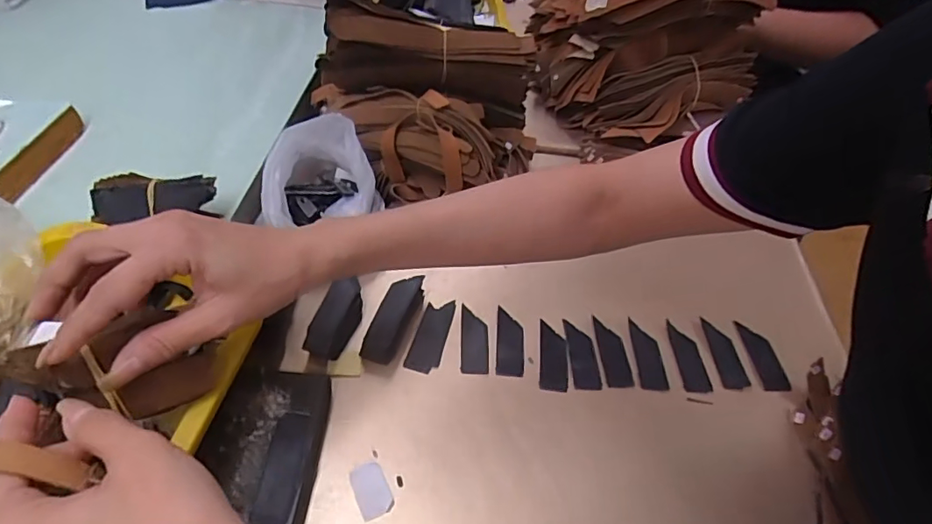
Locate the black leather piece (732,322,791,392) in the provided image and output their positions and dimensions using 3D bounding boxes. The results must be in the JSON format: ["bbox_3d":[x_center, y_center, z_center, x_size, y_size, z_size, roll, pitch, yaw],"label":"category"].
[{"bbox_3d":[0.257,0.081,0.457,0.027,0.005,0.064,-3,51,-7],"label":"black leather piece"}]

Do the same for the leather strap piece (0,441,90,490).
[{"bbox_3d":[-0.196,0.086,0.225,0.059,0.011,0.015,11,46,-17],"label":"leather strap piece"}]

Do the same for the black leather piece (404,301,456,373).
[{"bbox_3d":[-0.030,0.062,0.453,0.026,0.006,0.071,12,49,5],"label":"black leather piece"}]

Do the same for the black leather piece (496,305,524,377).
[{"bbox_3d":[0.038,0.067,0.450,0.023,0.004,0.065,6,48,-1],"label":"black leather piece"}]

